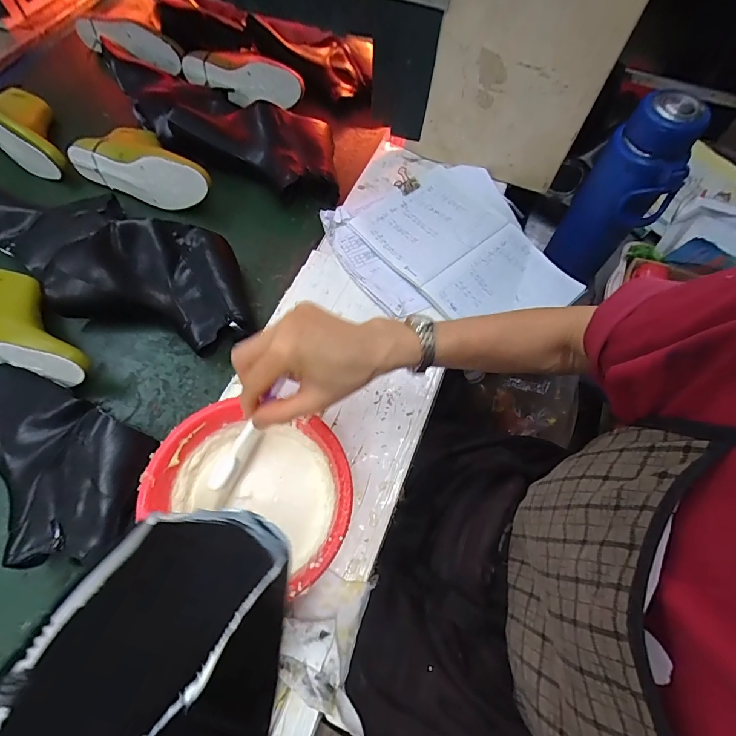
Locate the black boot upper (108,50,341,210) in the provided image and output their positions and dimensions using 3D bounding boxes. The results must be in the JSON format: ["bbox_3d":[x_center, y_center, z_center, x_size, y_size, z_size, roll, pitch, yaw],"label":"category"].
[{"bbox_3d":[-0.244,-0.411,0.685,0.463,0.069,0.175,26,67,10],"label":"black boot upper"}]

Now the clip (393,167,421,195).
[{"bbox_3d":[0.061,-0.299,0.633,0.031,0.029,0.036,-34,71,-16],"label":"clip"}]

